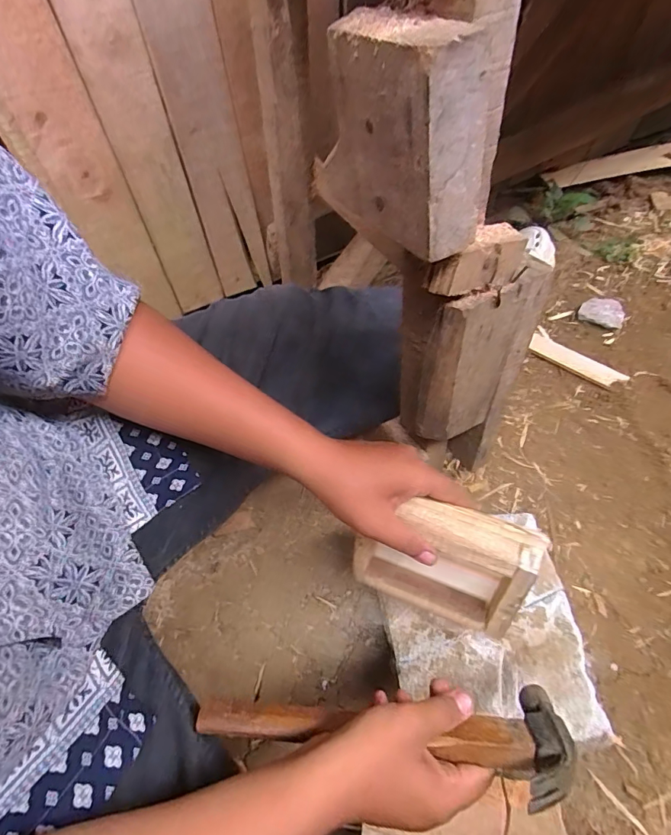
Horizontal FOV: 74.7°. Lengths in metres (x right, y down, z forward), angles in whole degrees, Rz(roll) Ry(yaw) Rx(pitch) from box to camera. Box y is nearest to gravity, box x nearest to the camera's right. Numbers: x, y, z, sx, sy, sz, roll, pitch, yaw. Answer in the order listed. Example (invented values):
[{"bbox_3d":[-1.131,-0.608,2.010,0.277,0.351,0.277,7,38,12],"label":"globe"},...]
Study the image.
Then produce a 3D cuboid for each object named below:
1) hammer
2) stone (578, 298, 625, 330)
[{"bbox_3d":[0.032,0.234,0.336,0.277,0.063,0.066,3,58,5],"label":"hammer"},{"bbox_3d":[0.490,-0.193,0.810,0.072,0.023,0.063,25,63,19],"label":"stone"}]

